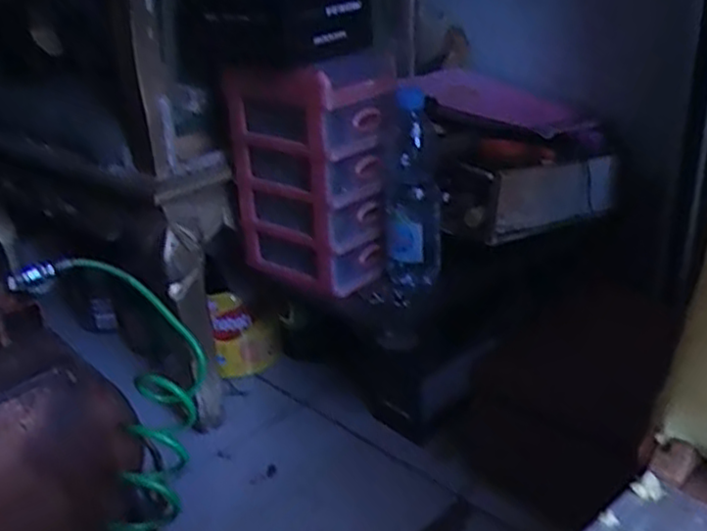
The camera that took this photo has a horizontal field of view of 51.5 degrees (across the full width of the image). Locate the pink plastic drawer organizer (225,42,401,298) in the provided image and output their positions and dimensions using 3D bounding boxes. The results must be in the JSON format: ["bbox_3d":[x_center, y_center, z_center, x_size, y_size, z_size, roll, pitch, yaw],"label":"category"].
[{"bbox_3d":[-0.050,-0.118,0.922,0.180,0.266,0.121,15,31,35],"label":"pink plastic drawer organizer"}]

